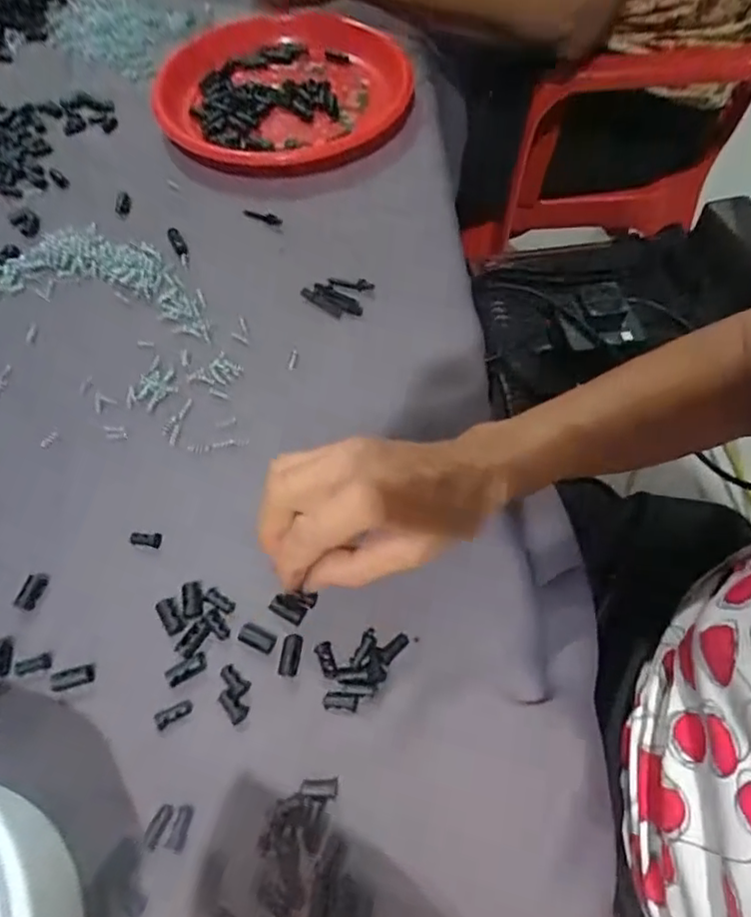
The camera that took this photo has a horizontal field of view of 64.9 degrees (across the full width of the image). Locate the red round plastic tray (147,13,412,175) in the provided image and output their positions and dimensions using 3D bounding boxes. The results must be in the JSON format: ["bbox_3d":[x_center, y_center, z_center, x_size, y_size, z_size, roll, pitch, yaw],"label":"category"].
[{"bbox_3d":[-0.082,-0.331,0.530,0.218,0.035,0.222,0,60,0],"label":"red round plastic tray"}]

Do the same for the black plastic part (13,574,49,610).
[{"bbox_3d":[-0.185,0.071,0.318,0.008,0.007,0.019,11,61,6],"label":"black plastic part"}]

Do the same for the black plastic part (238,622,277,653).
[{"bbox_3d":[-0.061,0.092,0.305,0.019,0.004,0.011,22,63,12],"label":"black plastic part"}]

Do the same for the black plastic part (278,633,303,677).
[{"bbox_3d":[-0.044,0.100,0.301,0.010,0.004,0.020,7,61,4],"label":"black plastic part"}]

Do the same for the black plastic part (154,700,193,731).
[{"bbox_3d":[-0.099,0.125,0.289,0.018,0.004,0.008,-27,64,-14],"label":"black plastic part"}]

